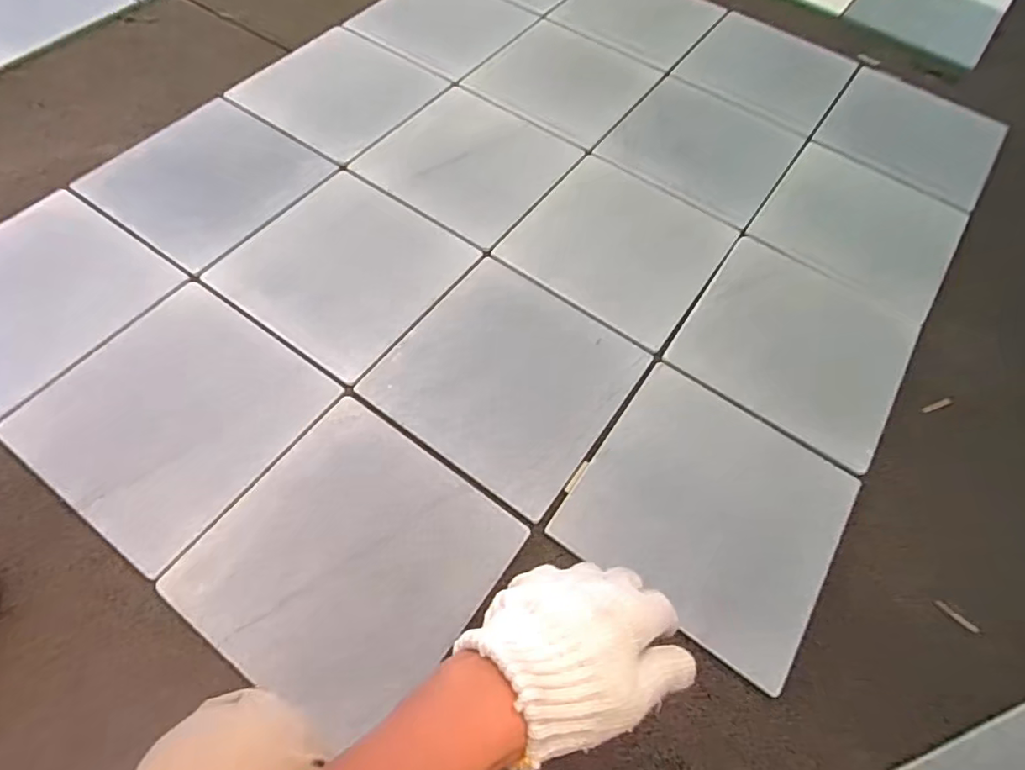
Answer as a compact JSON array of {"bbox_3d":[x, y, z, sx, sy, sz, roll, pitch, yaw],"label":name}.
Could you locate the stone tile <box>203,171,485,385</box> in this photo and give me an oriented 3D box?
[{"bbox_3d":[-0.256,-0.187,0.841,0.307,0.012,0.300,33,65,15],"label":"stone tile"}]

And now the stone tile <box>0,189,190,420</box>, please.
[{"bbox_3d":[-0.694,-0.137,0.780,0.317,0.011,0.300,33,65,15],"label":"stone tile"}]

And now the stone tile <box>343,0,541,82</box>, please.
[{"bbox_3d":[-0.144,-0.793,1.182,0.302,0.010,0.289,34,65,16],"label":"stone tile"}]

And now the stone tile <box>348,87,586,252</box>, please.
[{"bbox_3d":[-0.070,-0.402,0.981,0.304,0.024,0.302,32,65,15],"label":"stone tile"}]

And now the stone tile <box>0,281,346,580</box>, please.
[{"bbox_3d":[-0.433,0.028,0.703,0.303,0.011,0.302,33,65,15],"label":"stone tile"}]

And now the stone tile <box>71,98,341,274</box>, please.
[{"bbox_3d":[-0.505,-0.348,0.902,0.282,0.026,0.297,32,65,15],"label":"stone tile"}]

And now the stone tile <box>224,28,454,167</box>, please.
[{"bbox_3d":[-0.333,-0.575,1.053,0.310,0.018,0.323,32,65,15],"label":"stone tile"}]

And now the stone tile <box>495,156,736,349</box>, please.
[{"bbox_3d":[0.176,-0.231,0.889,0.301,0.013,0.294,33,65,15],"label":"stone tile"}]

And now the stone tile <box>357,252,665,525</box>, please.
[{"bbox_3d":[0.000,-0.016,0.767,0.310,0.018,0.300,33,65,15],"label":"stone tile"}]

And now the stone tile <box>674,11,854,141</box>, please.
[{"bbox_3d":[0.533,-0.665,1.159,0.309,0.029,0.301,34,65,15],"label":"stone tile"}]

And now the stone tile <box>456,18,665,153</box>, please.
[{"bbox_3d":[0.104,-0.613,1.100,0.305,0.025,0.272,35,75,15],"label":"stone tile"}]

